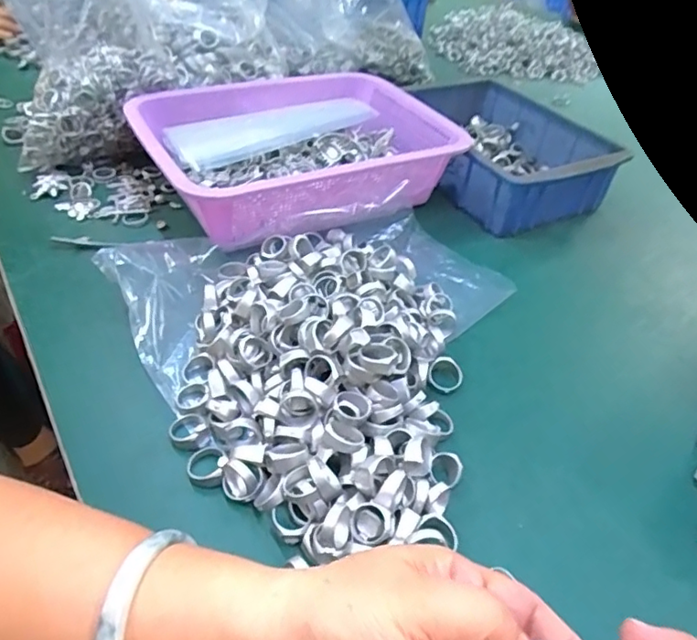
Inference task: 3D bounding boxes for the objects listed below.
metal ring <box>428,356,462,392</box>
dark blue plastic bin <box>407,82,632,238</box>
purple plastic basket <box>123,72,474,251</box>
[{"bbox_3d":[0.073,0.040,0.421,0.025,0.013,0.030,13,43,7],"label":"metal ring"},{"bbox_3d":[0.172,-0.204,0.655,0.178,0.068,0.246,-14,47,-22],"label":"dark blue plastic bin"},{"bbox_3d":[-0.050,-0.182,0.588,0.300,0.074,0.225,-19,48,-25],"label":"purple plastic basket"}]

